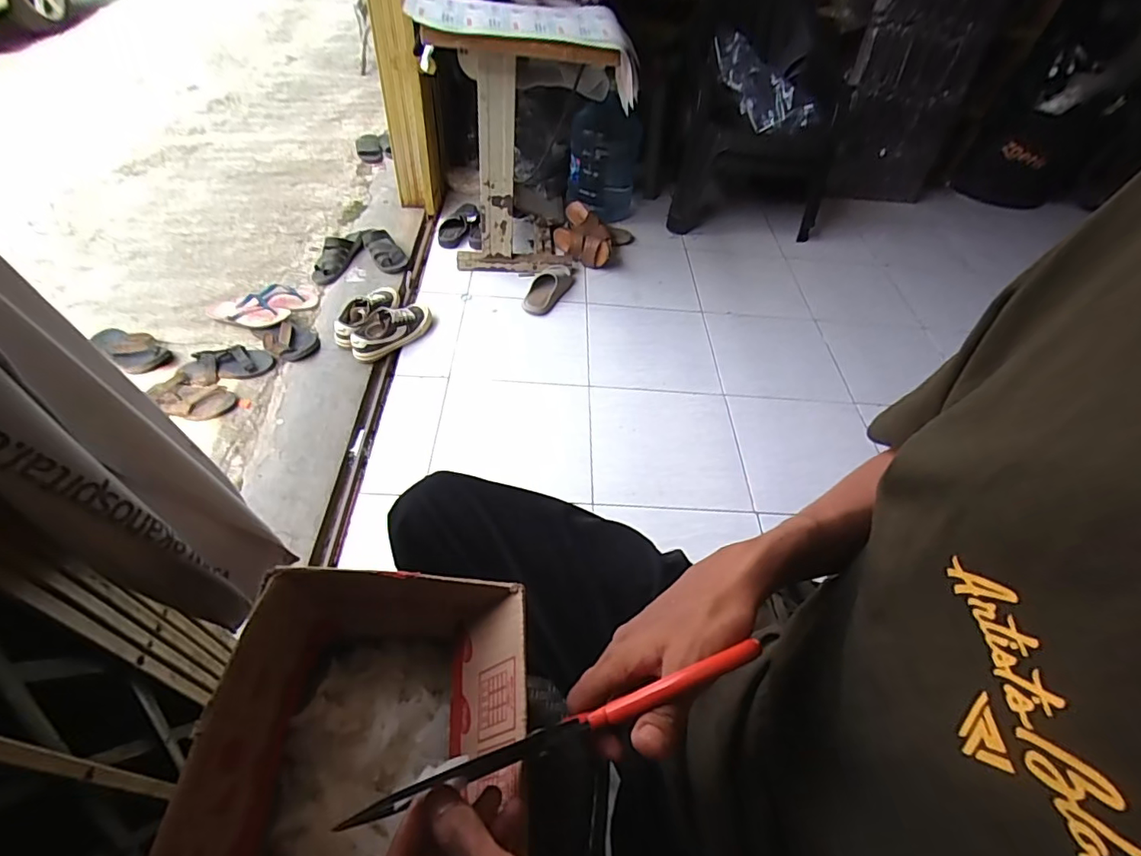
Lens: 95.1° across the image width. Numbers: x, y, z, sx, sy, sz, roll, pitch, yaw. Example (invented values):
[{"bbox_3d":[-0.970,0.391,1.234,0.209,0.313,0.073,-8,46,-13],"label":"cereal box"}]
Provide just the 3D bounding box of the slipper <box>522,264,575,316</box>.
[{"bbox_3d":[-0.076,-0.460,1.718,0.108,0.055,0.228,22,51,12],"label":"slipper"}]

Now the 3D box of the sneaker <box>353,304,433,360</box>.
[{"bbox_3d":[-0.510,-0.292,1.513,0.111,0.103,0.281,32,54,20],"label":"sneaker"}]

